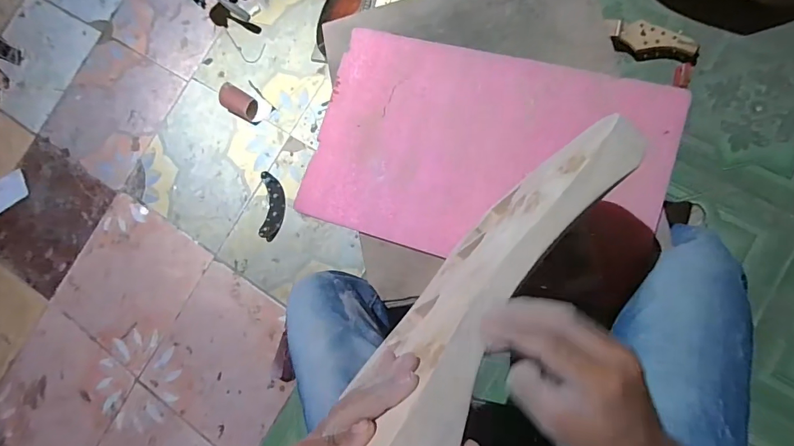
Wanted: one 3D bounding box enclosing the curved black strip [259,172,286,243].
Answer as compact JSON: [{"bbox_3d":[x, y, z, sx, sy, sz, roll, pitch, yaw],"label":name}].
[{"bbox_3d":[-0.345,-0.045,1.146,0.065,0.036,0.189,1,82,11],"label":"curved black strip"}]

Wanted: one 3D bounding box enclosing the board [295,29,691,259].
[{"bbox_3d":[0.128,-0.101,0.648,0.528,0.023,0.322,17,92,13],"label":"board"}]

